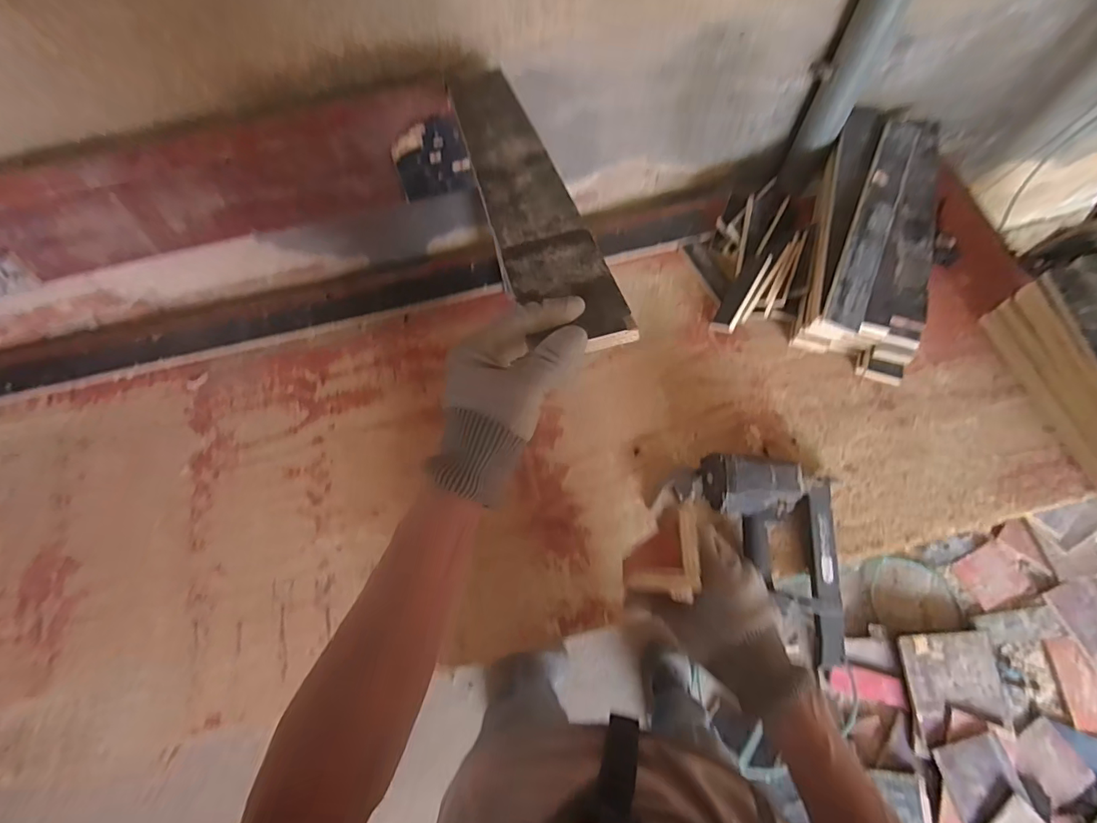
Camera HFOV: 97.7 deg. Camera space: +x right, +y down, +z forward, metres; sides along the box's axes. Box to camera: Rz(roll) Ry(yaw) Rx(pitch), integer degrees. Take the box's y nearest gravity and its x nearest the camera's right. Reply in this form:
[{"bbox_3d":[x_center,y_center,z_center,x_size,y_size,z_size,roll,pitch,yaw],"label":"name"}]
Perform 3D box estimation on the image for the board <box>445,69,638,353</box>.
[{"bbox_3d":[-0.041,-0.261,0.509,0.082,0.010,0.554,-16,53,-4],"label":"board"}]

